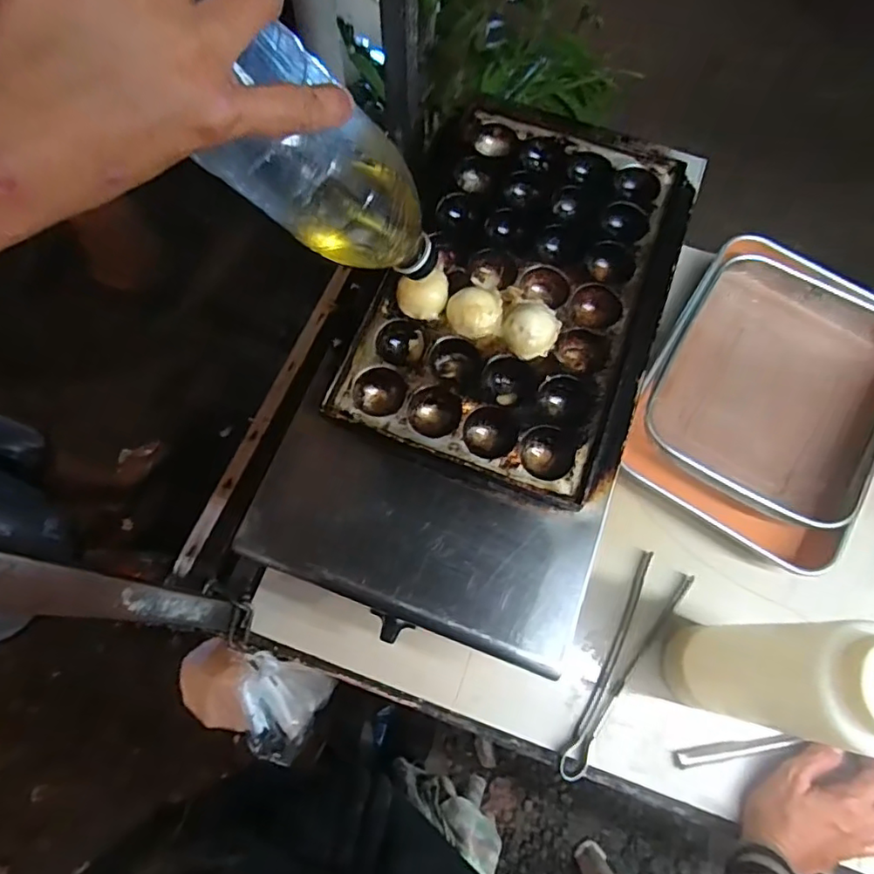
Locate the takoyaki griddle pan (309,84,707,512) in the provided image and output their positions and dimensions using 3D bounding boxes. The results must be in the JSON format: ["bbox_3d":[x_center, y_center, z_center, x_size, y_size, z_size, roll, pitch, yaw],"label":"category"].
[{"bbox_3d":[0.076,-0.129,0.465,0.221,0.037,0.342,20,72,5],"label":"takoyaki griddle pan"}]

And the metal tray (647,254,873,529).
[{"bbox_3d":[0.372,-0.063,0.630,0.228,0.042,0.268,30,73,8],"label":"metal tray"}]

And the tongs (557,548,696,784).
[{"bbox_3d":[0.183,0.222,0.546,0.051,0.017,0.219,27,73,7],"label":"tongs"}]

